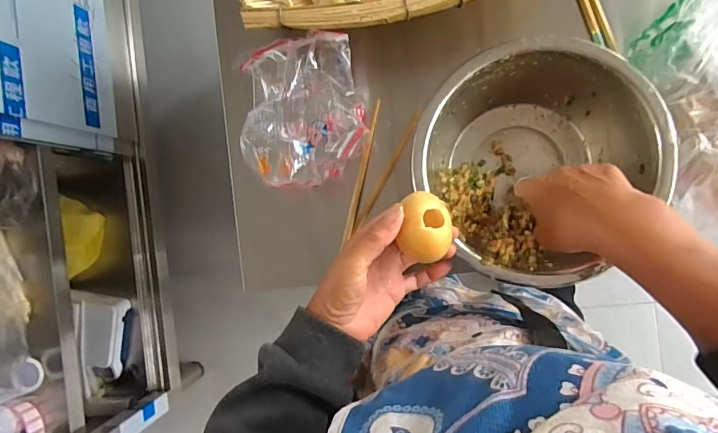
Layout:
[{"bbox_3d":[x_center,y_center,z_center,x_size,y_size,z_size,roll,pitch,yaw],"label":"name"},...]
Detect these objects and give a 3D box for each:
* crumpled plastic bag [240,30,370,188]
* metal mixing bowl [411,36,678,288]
[{"bbox_3d":[-0.068,-0.119,0.499,0.146,0.059,0.166,-5,90,9],"label":"crumpled plastic bag"},{"bbox_3d":[0.176,-0.058,0.455,0.209,0.105,0.219,0,91,9],"label":"metal mixing bowl"}]

